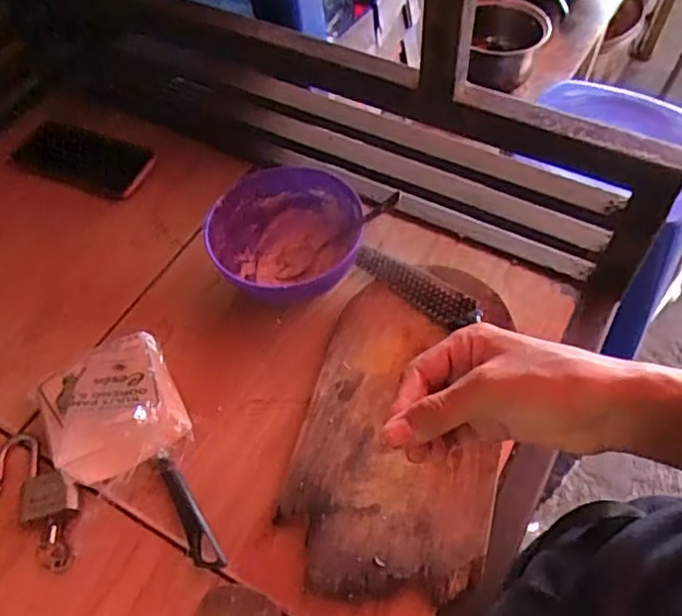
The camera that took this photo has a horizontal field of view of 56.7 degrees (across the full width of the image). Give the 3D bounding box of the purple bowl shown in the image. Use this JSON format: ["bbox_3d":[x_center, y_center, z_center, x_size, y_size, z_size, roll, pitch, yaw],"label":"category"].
[{"bbox_3d":[-0.056,-0.063,0.626,0.148,0.060,0.151,-3,55,4],"label":"purple bowl"}]

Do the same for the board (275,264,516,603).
[{"bbox_3d":[0.057,0.085,0.552,0.163,0.023,0.301,13,56,10],"label":"board"}]

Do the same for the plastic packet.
[{"bbox_3d":[-0.205,0.081,0.554,0.114,0.065,0.128,-23,56,-15],"label":"plastic packet"}]

